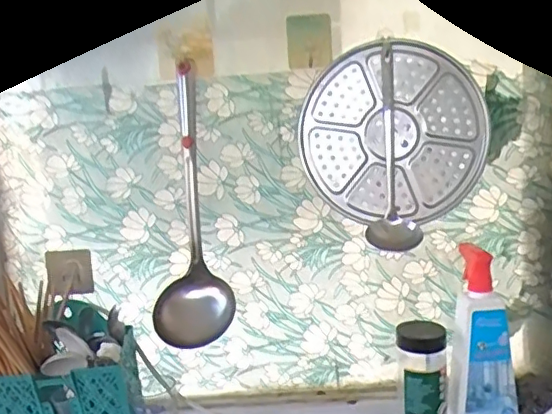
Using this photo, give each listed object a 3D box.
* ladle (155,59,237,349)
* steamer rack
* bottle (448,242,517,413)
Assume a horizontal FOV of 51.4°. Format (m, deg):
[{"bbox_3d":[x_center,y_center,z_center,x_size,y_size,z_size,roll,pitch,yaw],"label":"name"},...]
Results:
[{"bbox_3d":[-0.118,-0.002,0.744,0.100,0.343,0.093,-6,7,-12],"label":"ladle"},{"bbox_3d":[0.158,-0.097,0.770,0.240,0.227,0.015,-3,-1,6],"label":"steamer rack"},{"bbox_3d":[0.270,0.176,0.760,0.083,0.227,0.069,-3,7,12],"label":"bottle"}]

